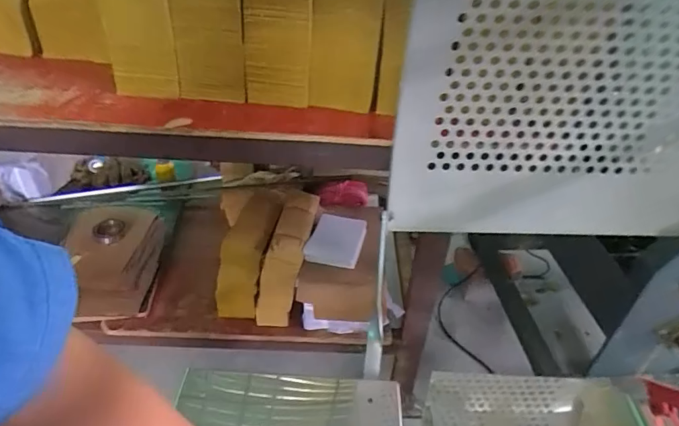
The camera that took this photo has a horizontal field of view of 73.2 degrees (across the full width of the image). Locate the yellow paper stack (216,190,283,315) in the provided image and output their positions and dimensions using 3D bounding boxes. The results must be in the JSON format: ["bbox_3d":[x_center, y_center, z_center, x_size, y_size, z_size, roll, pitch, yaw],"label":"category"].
[{"bbox_3d":[-0.212,0.099,1.136,0.097,0.190,0.265,9,39,6],"label":"yellow paper stack"}]

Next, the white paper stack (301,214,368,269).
[{"bbox_3d":[-0.006,0.059,1.068,0.119,0.026,0.166,12,39,10],"label":"white paper stack"}]

